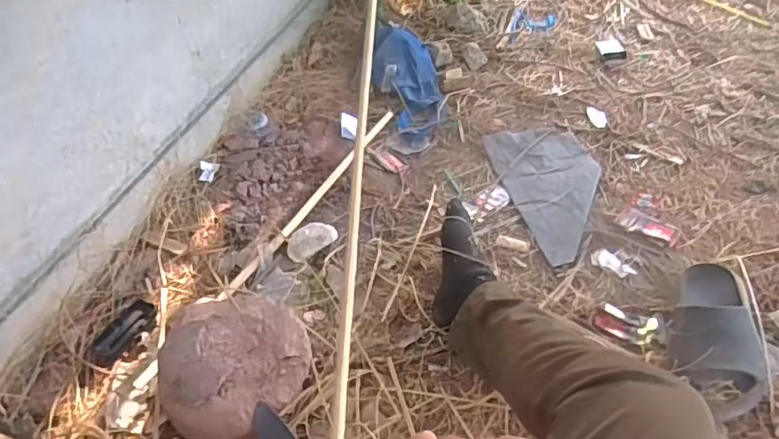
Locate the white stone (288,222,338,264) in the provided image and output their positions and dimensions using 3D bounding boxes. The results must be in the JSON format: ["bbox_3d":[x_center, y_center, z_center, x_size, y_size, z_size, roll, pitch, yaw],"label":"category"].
[{"bbox_3d":[-0.153,0.038,1.065,0.061,0.023,0.096,35,55,29],"label":"white stone"}]

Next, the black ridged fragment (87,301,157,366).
[{"bbox_3d":[-0.445,0.190,0.942,0.064,0.016,0.122,26,51,23],"label":"black ridged fragment"}]

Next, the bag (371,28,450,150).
[{"bbox_3d":[0.046,-0.317,1.389,0.169,0.081,0.366,-7,66,-6],"label":"bag"}]

